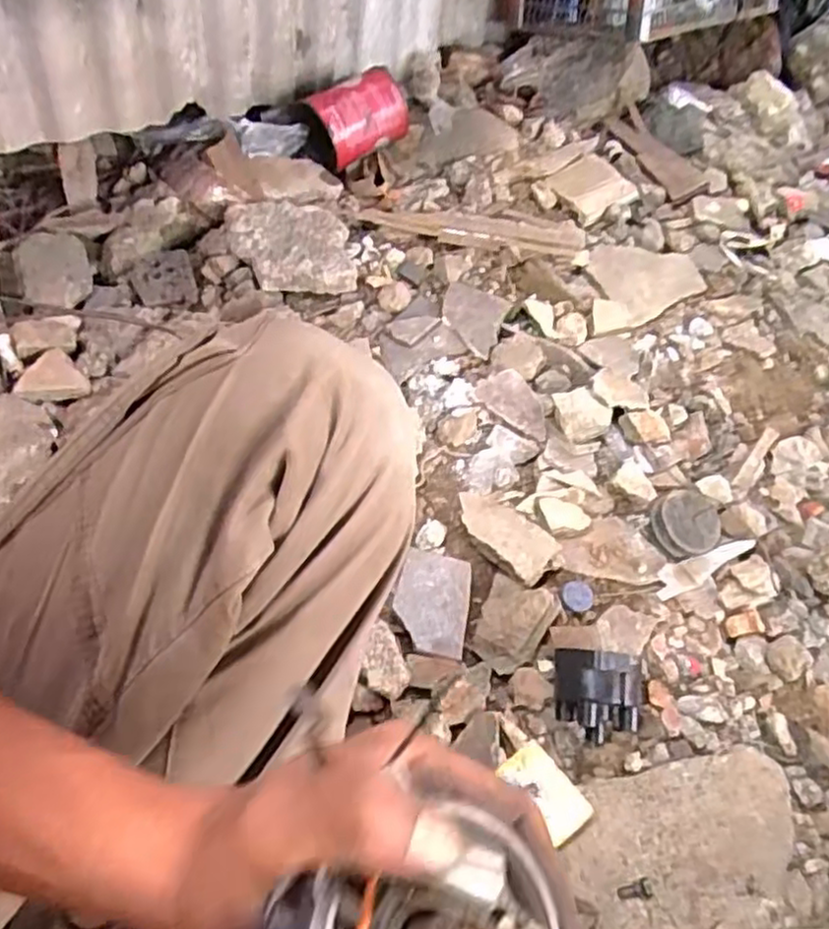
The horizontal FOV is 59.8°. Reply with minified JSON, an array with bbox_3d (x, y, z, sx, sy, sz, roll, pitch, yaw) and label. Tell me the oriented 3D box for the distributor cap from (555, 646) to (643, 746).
[{"bbox_3d":[0.155,0.202,0.624,0.077,0.083,0.061,13,58,3],"label":"distributor cap"}]

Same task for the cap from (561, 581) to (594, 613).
[{"bbox_3d":[0.160,0.129,0.709,0.034,0.008,0.031,2,57,-3],"label":"cap"}]

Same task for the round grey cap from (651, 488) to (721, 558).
[{"bbox_3d":[0.283,0.060,0.751,0.070,0.021,0.070,3,74,-11],"label":"round grey cap"}]

